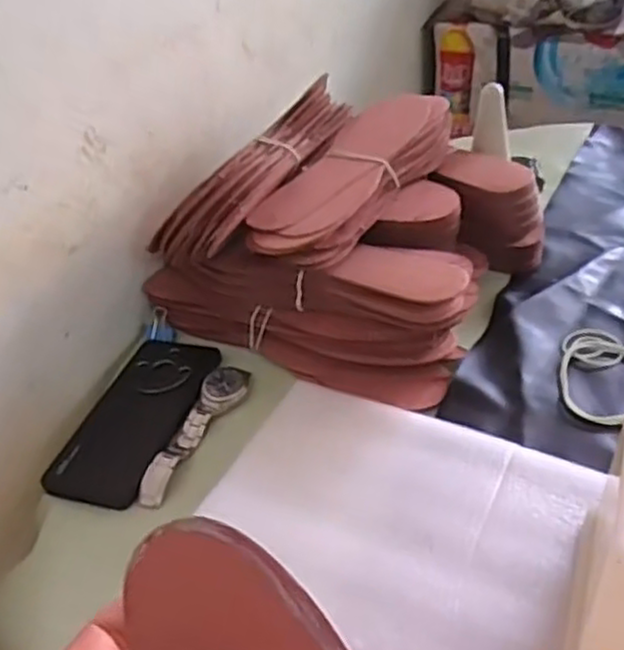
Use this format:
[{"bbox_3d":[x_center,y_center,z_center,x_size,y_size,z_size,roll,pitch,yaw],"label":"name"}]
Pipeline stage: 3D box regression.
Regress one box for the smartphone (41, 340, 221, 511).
[{"bbox_3d":[-0.138,0.070,0.576,0.080,0.011,0.167,9,41,17],"label":"smartphone"}]

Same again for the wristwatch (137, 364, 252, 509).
[{"bbox_3d":[-0.086,0.081,0.550,0.036,0.012,0.134,10,42,18],"label":"wristwatch"}]

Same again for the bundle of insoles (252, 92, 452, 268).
[{"bbox_3d":[0.036,-0.128,0.616,0.082,0.039,0.242,21,46,29],"label":"bundle of insoles"}]

